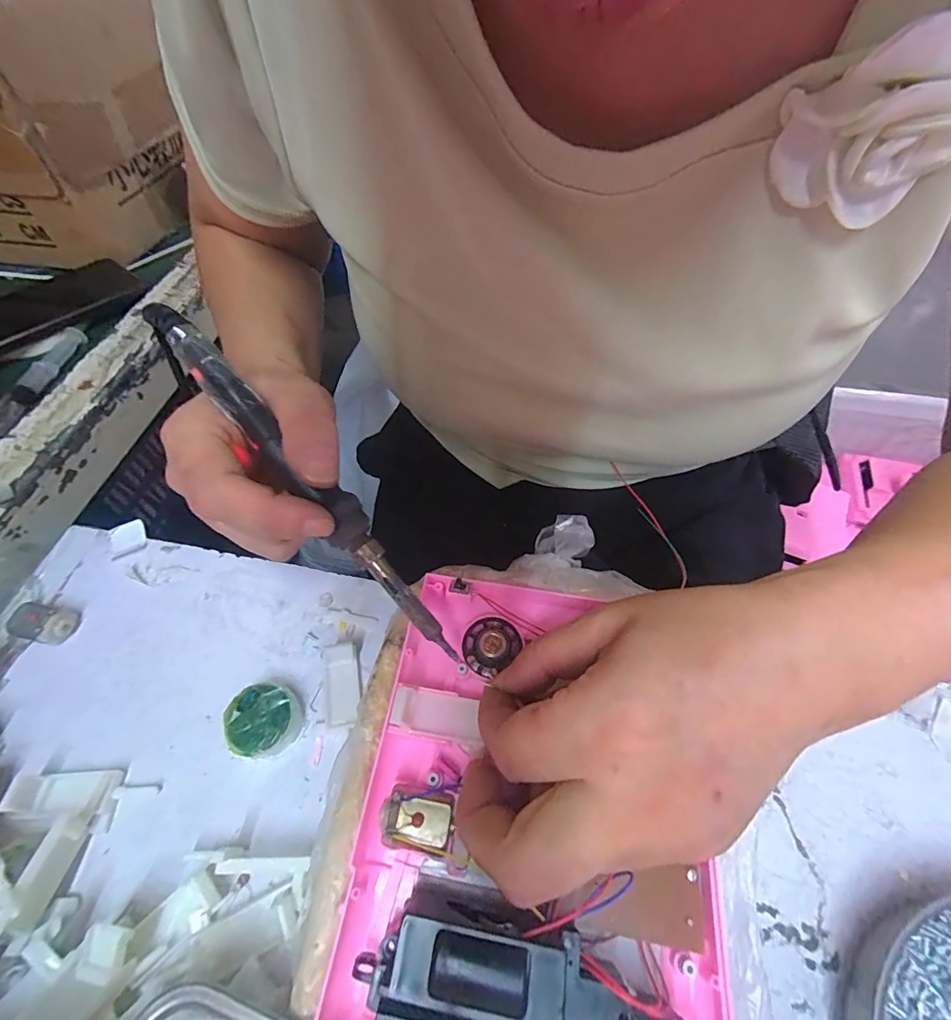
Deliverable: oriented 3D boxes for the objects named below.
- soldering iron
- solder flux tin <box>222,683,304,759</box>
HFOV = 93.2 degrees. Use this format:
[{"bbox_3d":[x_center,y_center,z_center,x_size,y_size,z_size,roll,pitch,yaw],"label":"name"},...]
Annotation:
[{"bbox_3d":[-0.072,-0.014,0.185,0.020,0.014,0.188,-41,91,-24],"label":"soldering iron"},{"bbox_3d":[-0.105,0.104,0.222,0.032,0.017,0.031,0,56,0],"label":"solder flux tin"}]

